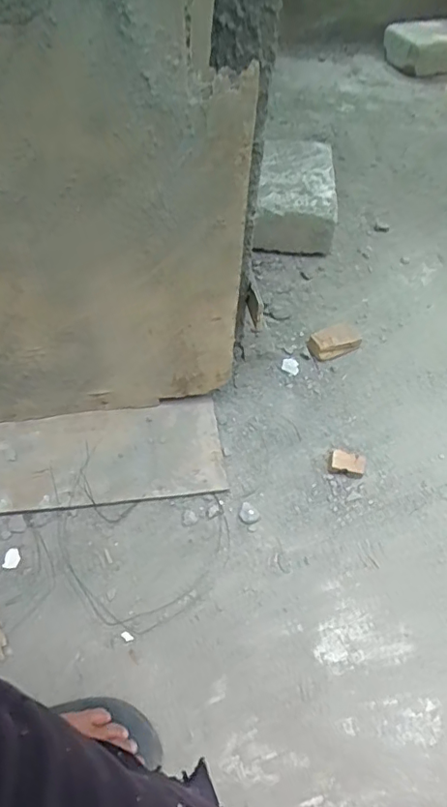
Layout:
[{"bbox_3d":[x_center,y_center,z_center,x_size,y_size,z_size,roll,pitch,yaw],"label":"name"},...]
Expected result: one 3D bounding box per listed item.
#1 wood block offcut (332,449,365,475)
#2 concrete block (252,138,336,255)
[{"bbox_3d":[0.190,0.094,0.825,0.051,0.030,0.031,14,53,10],"label":"wood block offcut"},{"bbox_3d":[0.162,-0.467,1.203,0.159,0.112,0.312,5,52,3],"label":"concrete block"}]

